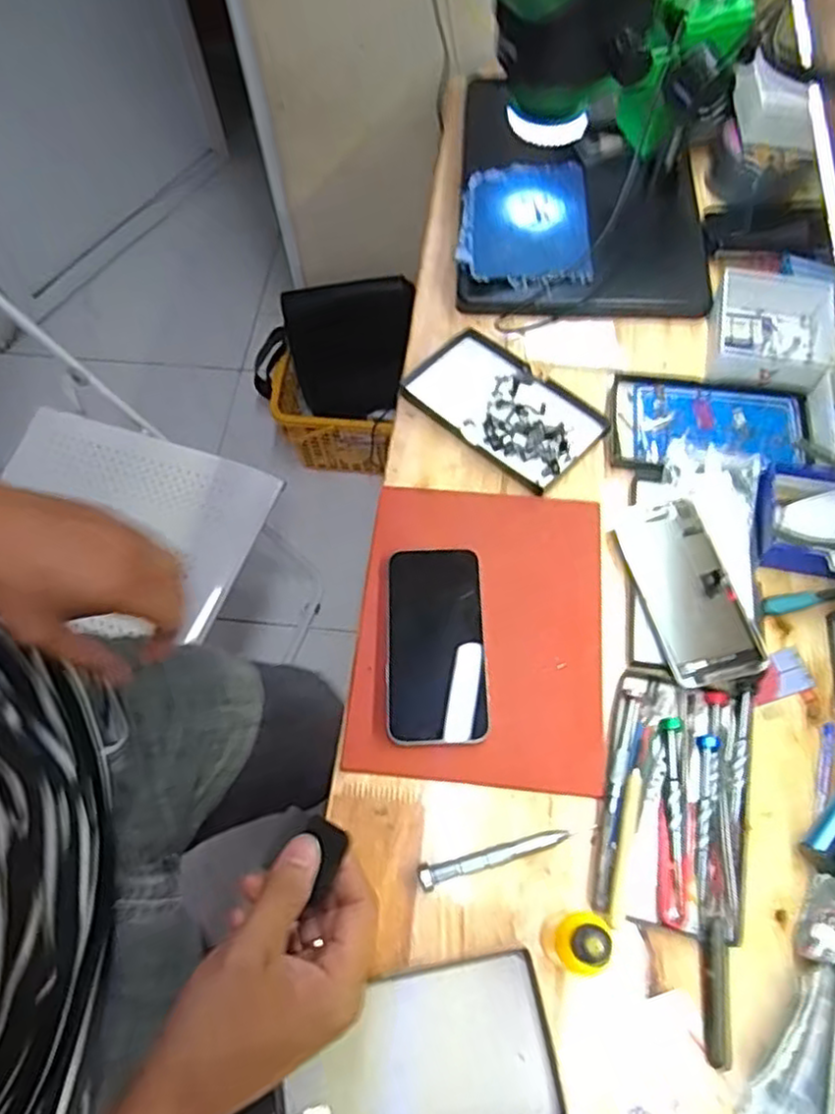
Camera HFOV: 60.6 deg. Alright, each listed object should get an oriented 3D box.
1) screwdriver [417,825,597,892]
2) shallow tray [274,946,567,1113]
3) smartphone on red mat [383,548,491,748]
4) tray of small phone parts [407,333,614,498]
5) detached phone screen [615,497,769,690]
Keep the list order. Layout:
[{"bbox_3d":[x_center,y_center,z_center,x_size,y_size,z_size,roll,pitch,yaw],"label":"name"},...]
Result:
[{"bbox_3d":[0.063,0.208,0.500,0.126,0.014,0.016,-14,64,-3],"label":"screwdriver"},{"bbox_3d":[-0.002,0.321,0.452,0.173,0.009,0.098,-13,64,-2],"label":"shallow tray"},{"bbox_3d":[0.013,0.069,0.571,0.079,0.014,0.160,-3,64,2],"label":"smartphone on red mat"},{"bbox_3d":[0.081,-0.142,0.667,0.172,0.009,0.103,39,73,20],"label":"tray of small phone parts"},{"bbox_3d":[0.218,0.028,0.577,0.072,0.011,0.153,-13,64,-2],"label":"detached phone screen"}]

